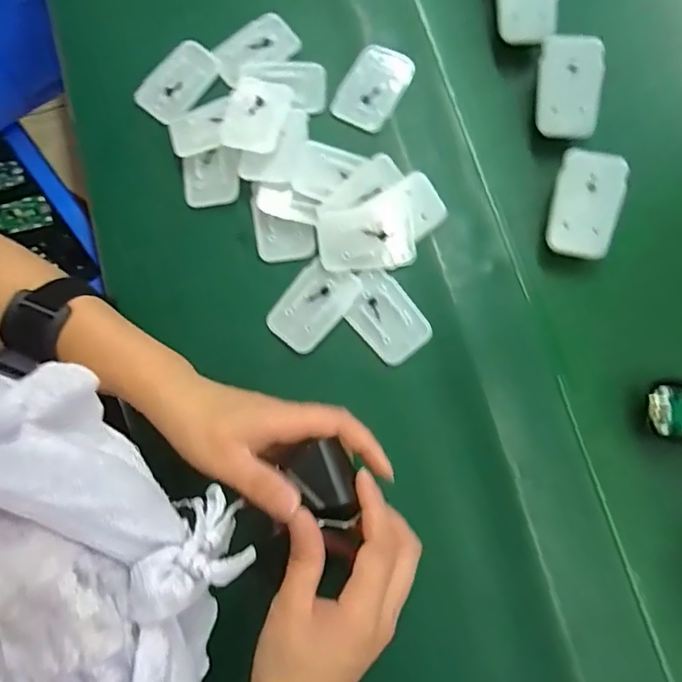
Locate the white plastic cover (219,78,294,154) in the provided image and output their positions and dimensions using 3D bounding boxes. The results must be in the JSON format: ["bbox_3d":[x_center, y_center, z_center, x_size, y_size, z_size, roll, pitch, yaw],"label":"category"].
[{"bbox_3d":[-0.067,-0.177,0.406,0.051,0.009,0.065,9,74,8],"label":"white plastic cover"}]

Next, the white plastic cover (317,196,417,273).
[{"bbox_3d":[0.019,-0.077,0.382,0.069,0.004,0.049,-8,93,-1],"label":"white plastic cover"}]

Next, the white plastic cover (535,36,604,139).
[{"bbox_3d":[0.169,-0.189,0.388,0.050,0.008,0.069,-5,107,-10],"label":"white plastic cover"}]

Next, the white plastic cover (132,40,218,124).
[{"bbox_3d":[-0.133,-0.214,0.428,0.044,0.010,0.069,40,83,10],"label":"white plastic cover"}]

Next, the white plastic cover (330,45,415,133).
[{"bbox_3d":[0.027,-0.205,0.419,0.046,0.011,0.074,31,81,8],"label":"white plastic cover"}]

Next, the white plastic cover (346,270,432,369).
[{"bbox_3d":[0.031,-0.018,0.379,0.045,0.011,0.068,-42,80,-6],"label":"white plastic cover"}]

